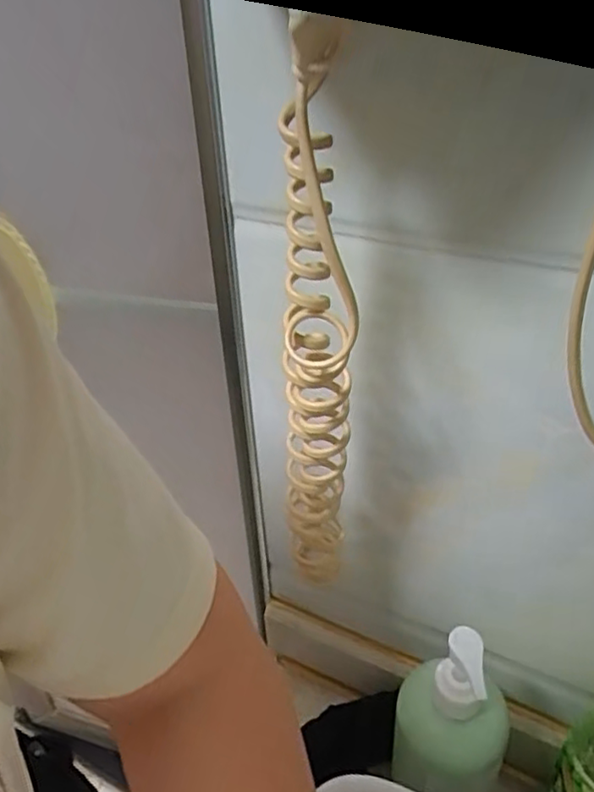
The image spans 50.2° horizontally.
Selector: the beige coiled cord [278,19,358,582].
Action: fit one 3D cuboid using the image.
[{"bbox_3d":[0.010,-0.003,0.314,0.032,0.313,0.049,-4,36,-1],"label":"beige coiled cord"}]

